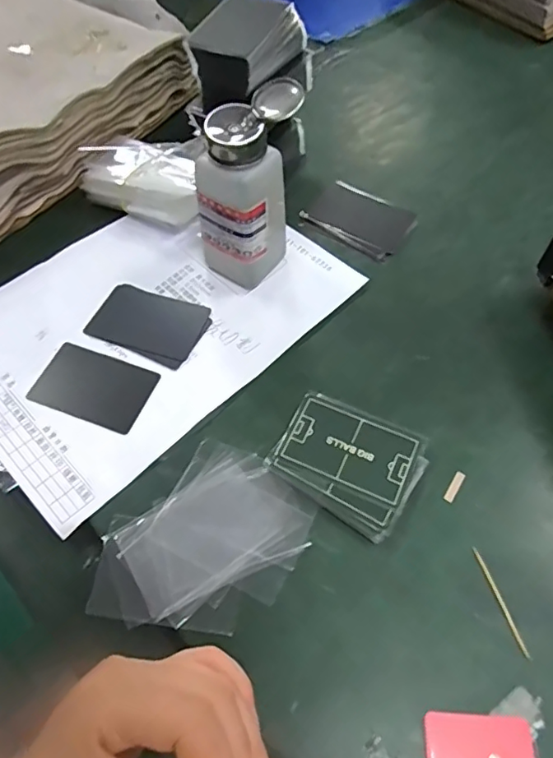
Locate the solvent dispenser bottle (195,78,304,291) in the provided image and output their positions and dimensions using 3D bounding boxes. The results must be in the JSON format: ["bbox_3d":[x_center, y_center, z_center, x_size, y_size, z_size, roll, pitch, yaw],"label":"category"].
[{"bbox_3d":[-0.020,-0.139,0.397,0.048,0.137,0.069,34,65,19],"label":"solvent dispenser bottle"}]

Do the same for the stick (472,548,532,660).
[{"bbox_3d":[0.130,0.128,0.307,0.004,0.004,0.062,-15,60,-8],"label":"stick"}]

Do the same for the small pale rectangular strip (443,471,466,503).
[{"bbox_3d":[0.116,0.070,0.345,0.006,0.004,0.023,31,64,17],"label":"small pale rectangular strip"}]

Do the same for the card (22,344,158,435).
[{"bbox_3d":[-0.136,0.006,0.392,0.085,0.004,0.052,18,63,12],"label":"card"}]

